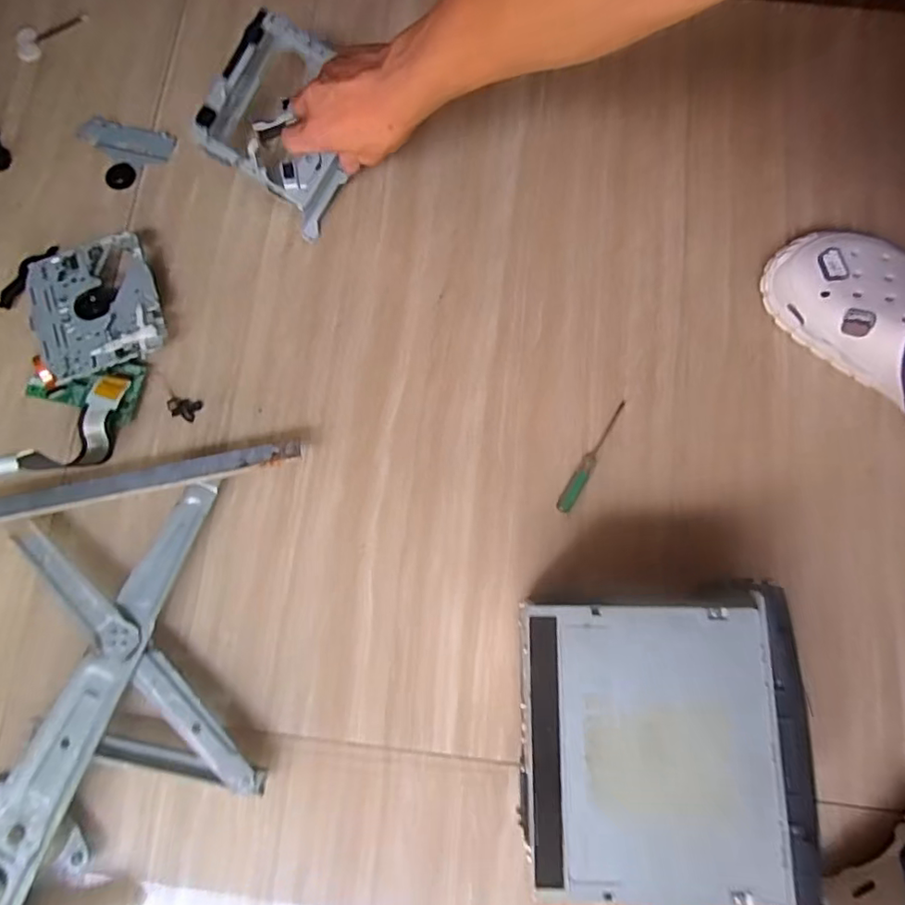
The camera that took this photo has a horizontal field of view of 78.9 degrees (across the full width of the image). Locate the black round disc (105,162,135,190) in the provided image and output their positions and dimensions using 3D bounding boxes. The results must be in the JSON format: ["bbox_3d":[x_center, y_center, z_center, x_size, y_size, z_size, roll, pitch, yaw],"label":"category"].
[{"bbox_3d":[-0.347,-0.289,0.573,0.030,0.004,0.027,-40,82,-6],"label":"black round disc"}]

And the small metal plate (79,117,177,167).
[{"bbox_3d":[-0.344,-0.329,0.581,0.102,0.006,0.042,16,81,0],"label":"small metal plate"}]

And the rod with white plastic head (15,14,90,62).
[{"bbox_3d":[-0.448,-0.469,0.612,0.084,0.007,0.034,-40,82,-6],"label":"rod with white plastic head"}]

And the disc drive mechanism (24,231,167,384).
[{"bbox_3d":[-0.344,-0.140,0.535,0.116,0.025,0.126,-19,80,-3],"label":"disc drive mechanism"}]

